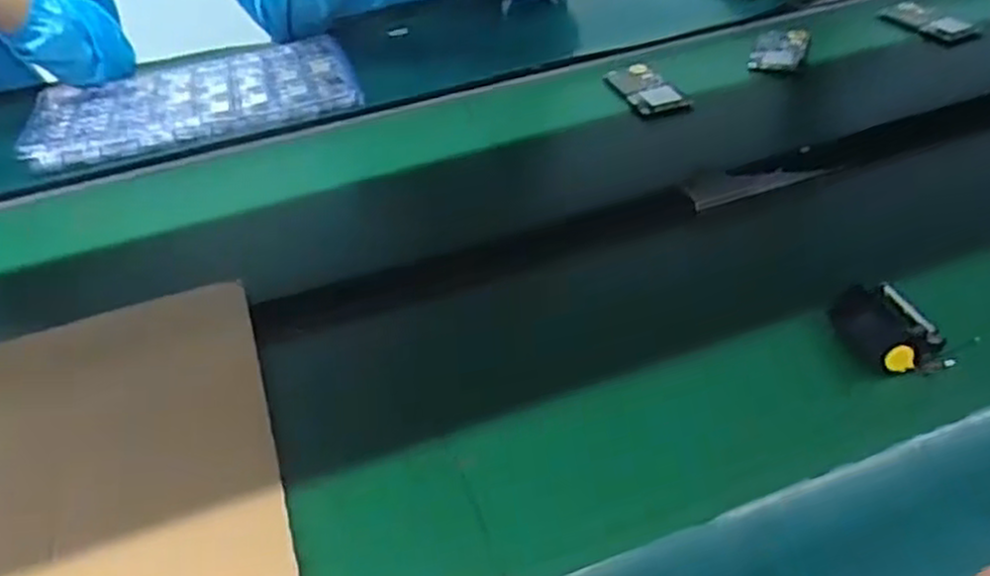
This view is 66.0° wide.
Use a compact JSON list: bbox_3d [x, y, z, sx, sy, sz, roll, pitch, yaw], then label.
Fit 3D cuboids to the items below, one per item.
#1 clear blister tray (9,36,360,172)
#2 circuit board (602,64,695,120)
[{"bbox_3d":[-0.386,-0.249,0.989,0.390,0.034,0.233,-17,41,-15],"label":"clear blister tray"},{"bbox_3d":[0.186,-0.248,0.946,0.068,0.008,0.123,-16,41,-14],"label":"circuit board"}]

